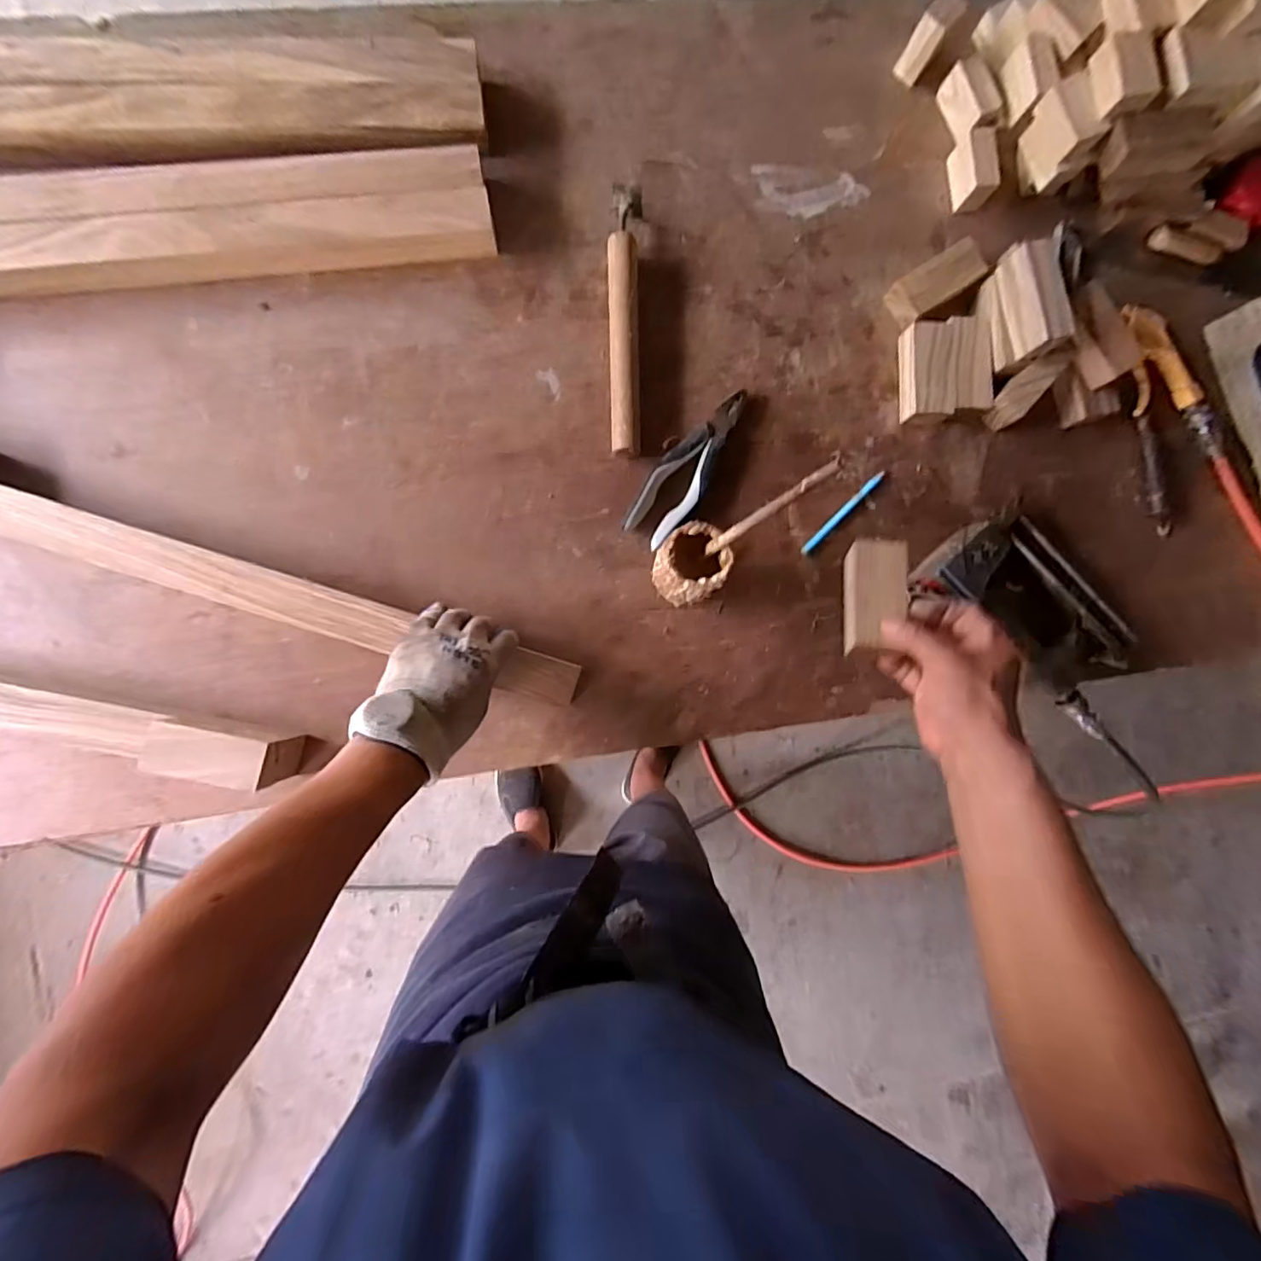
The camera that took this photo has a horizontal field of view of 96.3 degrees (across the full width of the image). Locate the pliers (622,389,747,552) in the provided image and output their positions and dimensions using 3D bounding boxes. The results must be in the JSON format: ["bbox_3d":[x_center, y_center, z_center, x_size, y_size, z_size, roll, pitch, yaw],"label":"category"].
[{"bbox_3d":[0.064,-0.176,0.609,0.058,0.020,0.189,36,86,-3],"label":"pliers"}]

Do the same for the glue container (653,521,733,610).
[{"bbox_3d":[0.059,-0.063,0.564,0.063,0.090,0.069,0,89,-4],"label":"glue container"}]

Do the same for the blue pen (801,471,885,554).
[{"bbox_3d":[0.236,-0.131,0.628,0.128,0.011,0.009,-44,92,-4],"label":"blue pen"}]

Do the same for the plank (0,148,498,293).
[{"bbox_3d":[-0.505,-0.389,0.542,0.730,0.065,0.109,-8,89,-5],"label":"plank"}]

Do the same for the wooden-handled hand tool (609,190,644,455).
[{"bbox_3d":[-0.006,-0.322,0.600,0.036,0.032,0.274,2,89,-4],"label":"wooden-handled hand tool"}]

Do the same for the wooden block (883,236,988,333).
[{"bbox_3d":[0.341,-0.388,0.630,0.113,0.035,0.050,-36,91,-4],"label":"wooden block"}]

